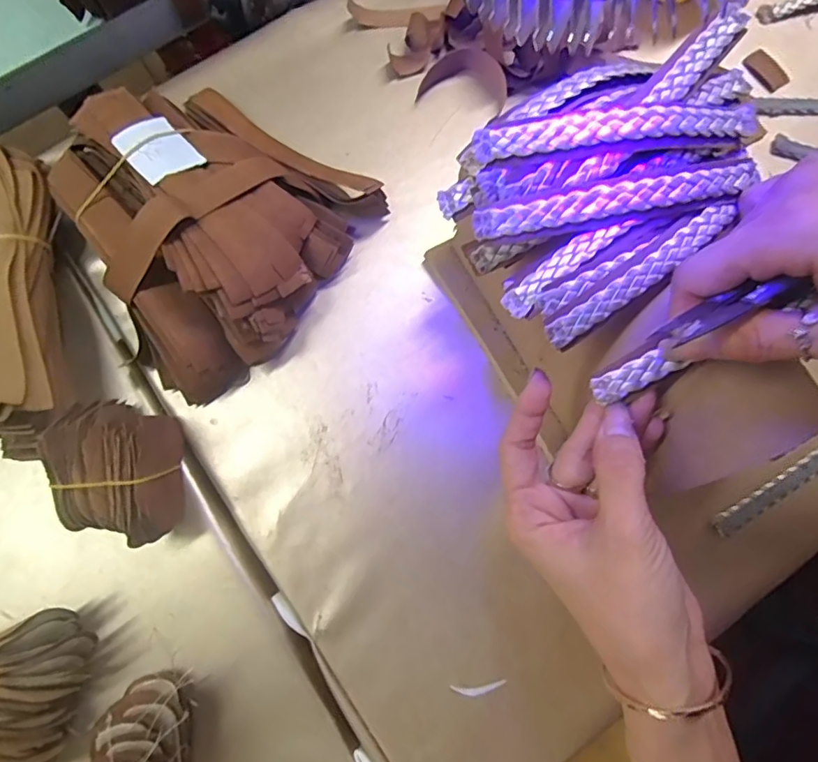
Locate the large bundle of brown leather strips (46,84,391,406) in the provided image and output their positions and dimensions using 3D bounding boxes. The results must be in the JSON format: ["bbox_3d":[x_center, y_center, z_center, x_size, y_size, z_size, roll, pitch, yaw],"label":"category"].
[{"bbox_3d":[-0.133,-0.100,0.321,0.164,0.070,0.180,34,81,6],"label":"large bundle of brown leather strips"}]

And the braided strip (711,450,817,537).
[{"bbox_3d":[0.251,0.058,0.328,0.139,0.007,0.015,-32,81,-6],"label":"braided strip"}]

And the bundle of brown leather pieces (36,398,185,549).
[{"bbox_3d":[-0.169,0.052,0.302,0.071,0.052,0.073,0,79,-1],"label":"bundle of brown leather pieces"}]

